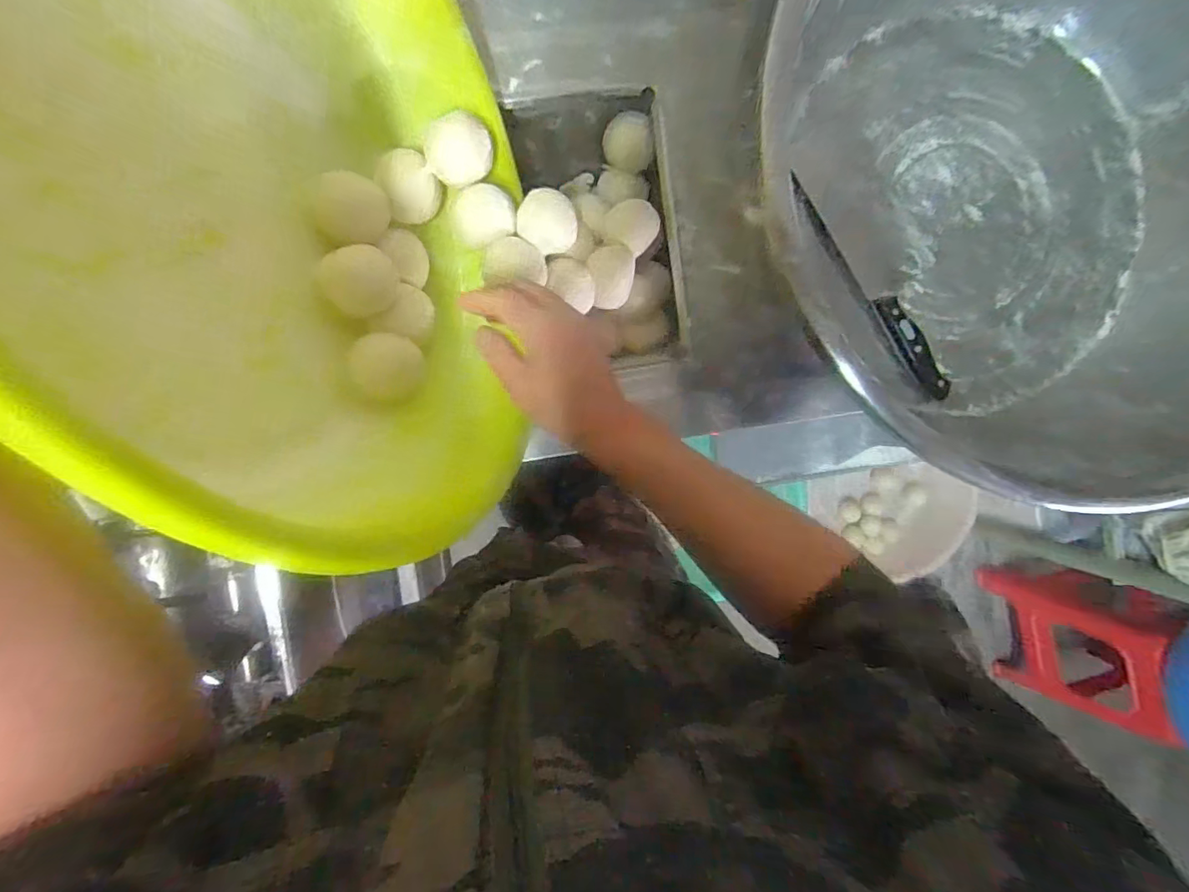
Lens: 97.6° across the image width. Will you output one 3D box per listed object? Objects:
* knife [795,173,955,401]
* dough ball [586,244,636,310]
[{"bbox_3d":[0.287,-0.161,0.538,0.033,0.021,0.269,-36,97,0],"label":"knife"},{"bbox_3d":[0.016,-0.174,0.535,0.048,0.030,0.067,11,95,-5],"label":"dough ball"}]

